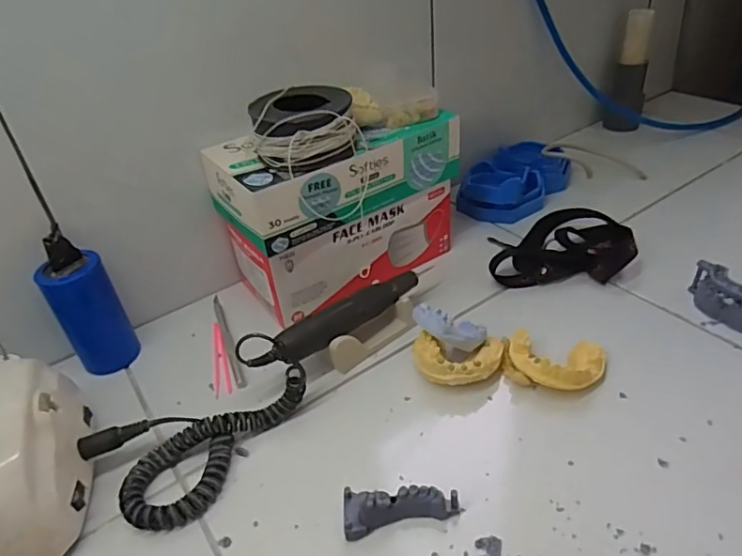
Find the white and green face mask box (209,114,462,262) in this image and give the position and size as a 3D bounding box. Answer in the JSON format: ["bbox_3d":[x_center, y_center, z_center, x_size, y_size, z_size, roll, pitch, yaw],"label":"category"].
[{"bbox_3d":[-0.036,-0.103,0.495,0.215,0.061,0.108,-28,42,-25],"label":"white and green face mask box"}]

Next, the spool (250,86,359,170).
[{"bbox_3d":[-0.054,-0.122,0.434,0.079,0.047,0.066,-11,38,-6],"label":"spool"}]

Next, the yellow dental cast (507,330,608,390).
[{"bbox_3d":[0.146,0.064,0.417,0.071,0.026,0.053,-1,38,7],"label":"yellow dental cast"}]

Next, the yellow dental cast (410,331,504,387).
[{"bbox_3d":[0.068,0.065,0.426,0.071,0.033,0.045,-1,38,8],"label":"yellow dental cast"}]

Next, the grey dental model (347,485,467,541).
[{"bbox_3d":[0.019,0.143,0.333,0.071,0.025,0.023,-3,38,4],"label":"grey dental model"}]

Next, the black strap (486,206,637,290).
[{"bbox_3d":[0.187,-0.039,0.544,0.130,0.031,0.107,0,38,8],"label":"black strap"}]

